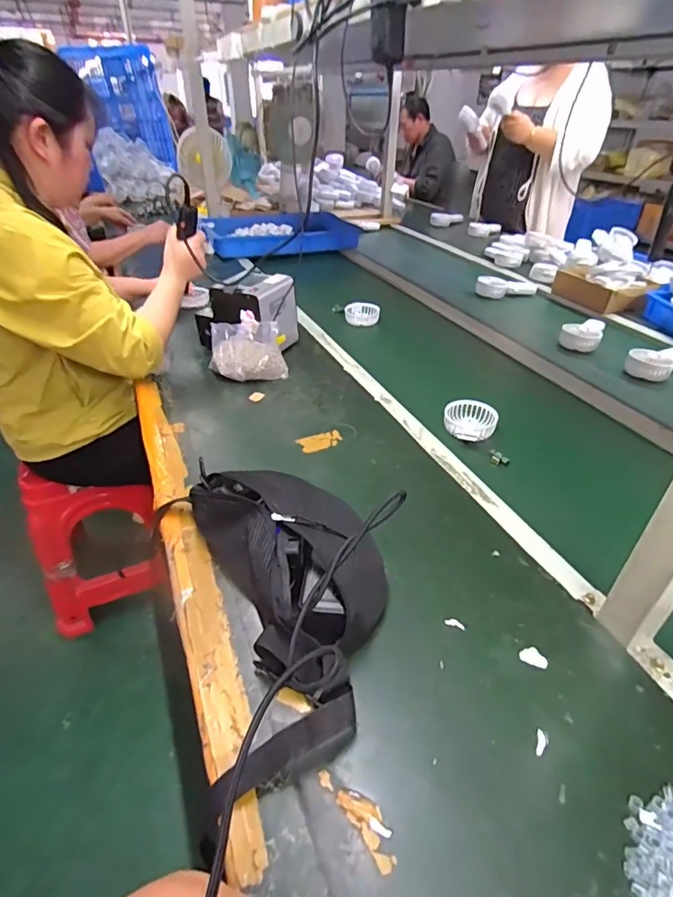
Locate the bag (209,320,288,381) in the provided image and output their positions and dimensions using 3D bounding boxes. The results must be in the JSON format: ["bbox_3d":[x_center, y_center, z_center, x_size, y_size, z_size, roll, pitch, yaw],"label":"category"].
[{"bbox_3d":[-0.175,-0.190,0.929,0.142,0.098,0.073,-5,37,-7],"label":"bag"}]

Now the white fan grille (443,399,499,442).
[{"bbox_3d":[0.226,-0.047,0.809,0.085,0.028,0.094,16,39,20],"label":"white fan grille"}]

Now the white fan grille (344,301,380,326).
[{"bbox_3d":[0.066,-0.346,1.221,0.092,0.040,0.065,-3,37,-4],"label":"white fan grille"}]

